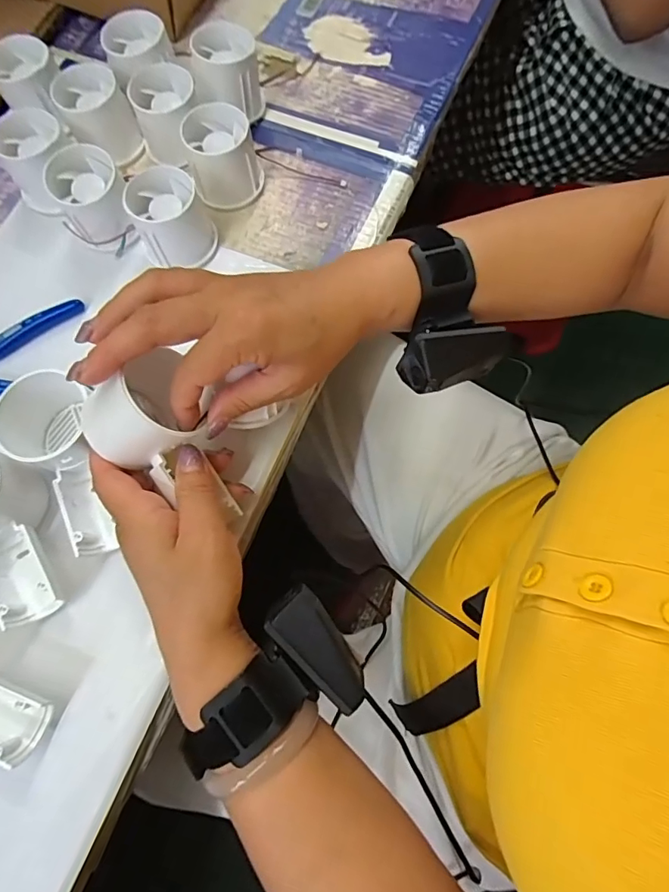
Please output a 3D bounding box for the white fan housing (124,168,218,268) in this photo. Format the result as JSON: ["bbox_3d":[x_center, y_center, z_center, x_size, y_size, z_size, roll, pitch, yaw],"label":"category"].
[{"bbox_3d":[-0.121,-0.170,0.364,0.052,0.051,0.050,-1,73,2],"label":"white fan housing"}]

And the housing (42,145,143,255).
[{"bbox_3d":[-0.180,-0.182,0.365,0.053,0.053,0.056,-28,74,-6],"label":"housing"}]

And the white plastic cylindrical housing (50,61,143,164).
[{"bbox_3d":[-0.192,-0.270,0.391,0.049,0.044,0.057,-29,74,-7],"label":"white plastic cylindrical housing"}]

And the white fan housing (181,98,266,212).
[{"bbox_3d":[-0.087,-0.226,0.378,0.051,0.050,0.050,-9,73,-1],"label":"white fan housing"}]

